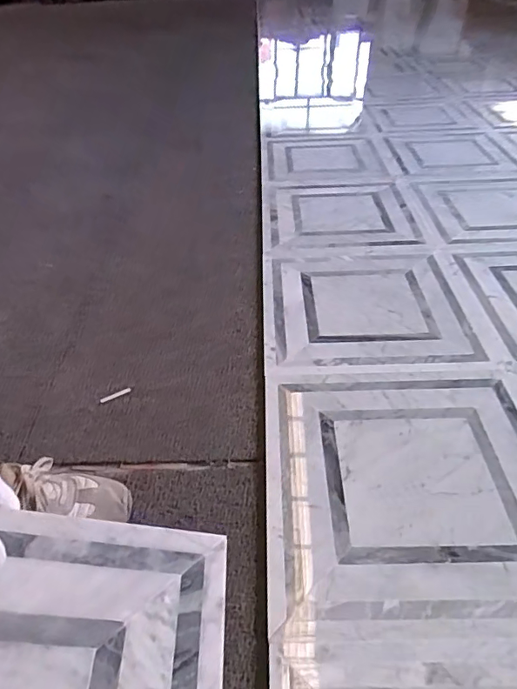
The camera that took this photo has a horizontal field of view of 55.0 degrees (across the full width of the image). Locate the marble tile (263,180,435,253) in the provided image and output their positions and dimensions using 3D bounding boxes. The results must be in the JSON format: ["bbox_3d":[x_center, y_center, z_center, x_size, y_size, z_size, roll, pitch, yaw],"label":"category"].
[{"bbox_3d":[0.208,-0.357,1.317,0.387,0.029,0.443,-2,40,4],"label":"marble tile"}]

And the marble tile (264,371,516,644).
[{"bbox_3d":[0.208,0.173,0.668,0.393,0.015,0.392,-3,40,3],"label":"marble tile"}]

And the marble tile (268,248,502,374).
[{"bbox_3d":[0.207,-0.088,0.984,0.386,0.015,0.401,-3,40,2],"label":"marble tile"}]

